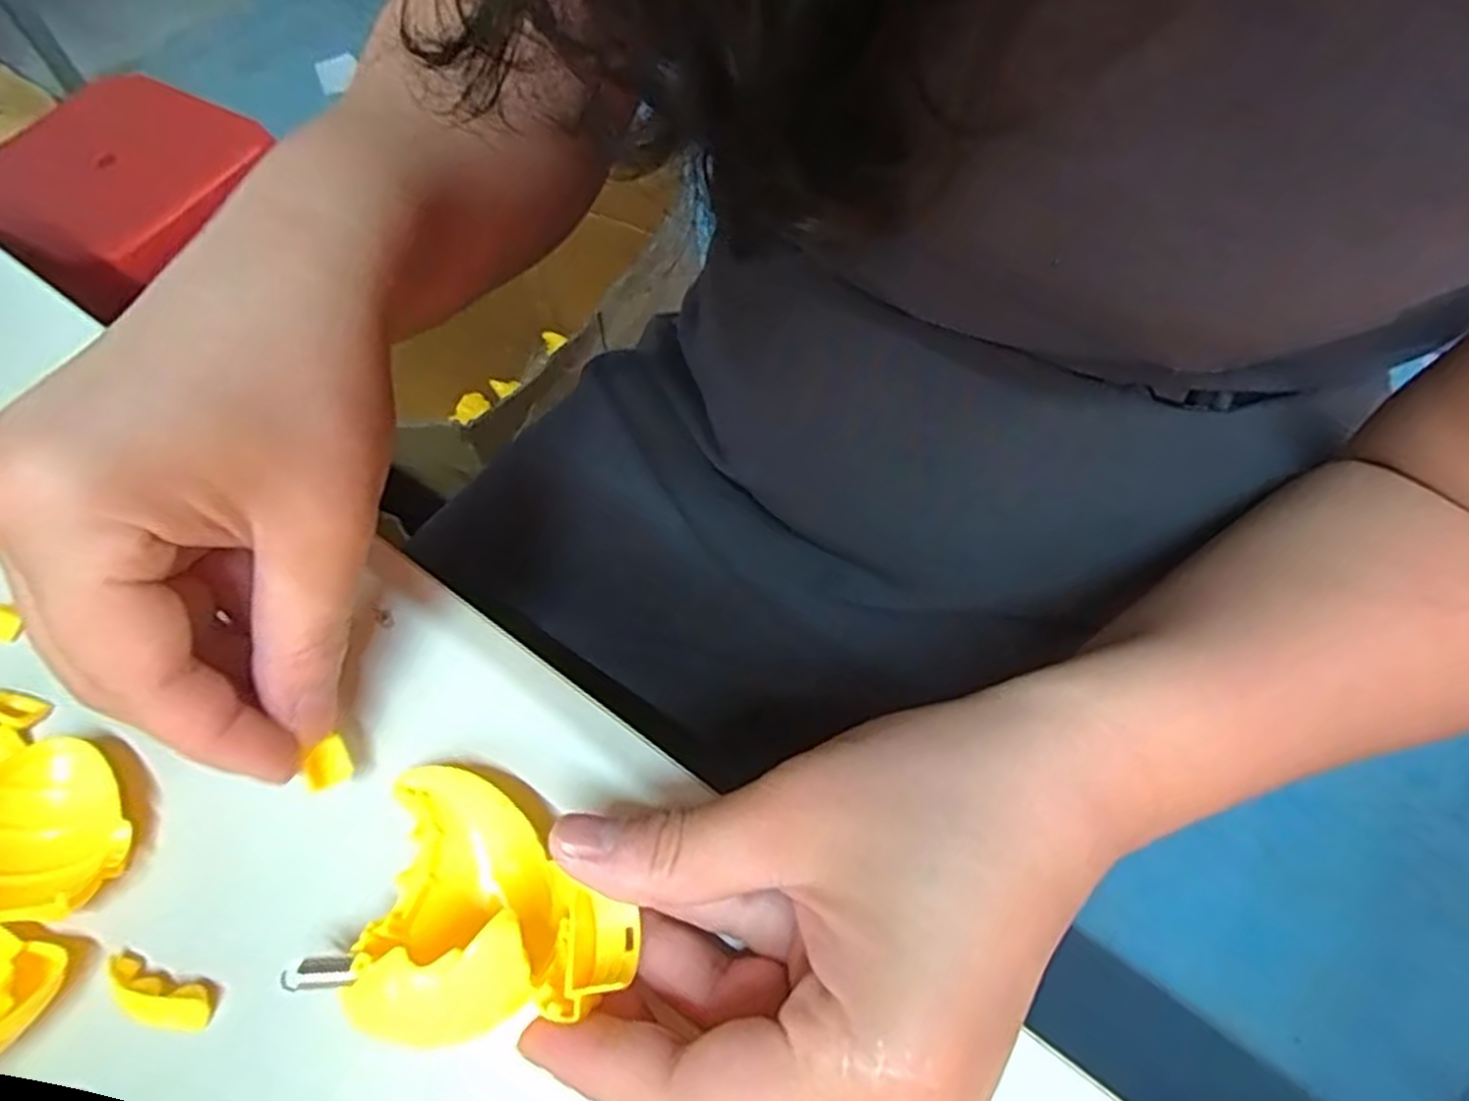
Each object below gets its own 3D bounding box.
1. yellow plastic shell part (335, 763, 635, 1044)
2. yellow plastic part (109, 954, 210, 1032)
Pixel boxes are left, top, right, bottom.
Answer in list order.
[{"bbox_3d":[-0.064,0.085,0.177,0.074,0.040,0.047,34,67,16],"label":"yellow plastic shell part"},{"bbox_3d":[-0.143,0.109,0.186,0.031,0.006,0.010,15,64,8],"label":"yellow plastic part"}]

